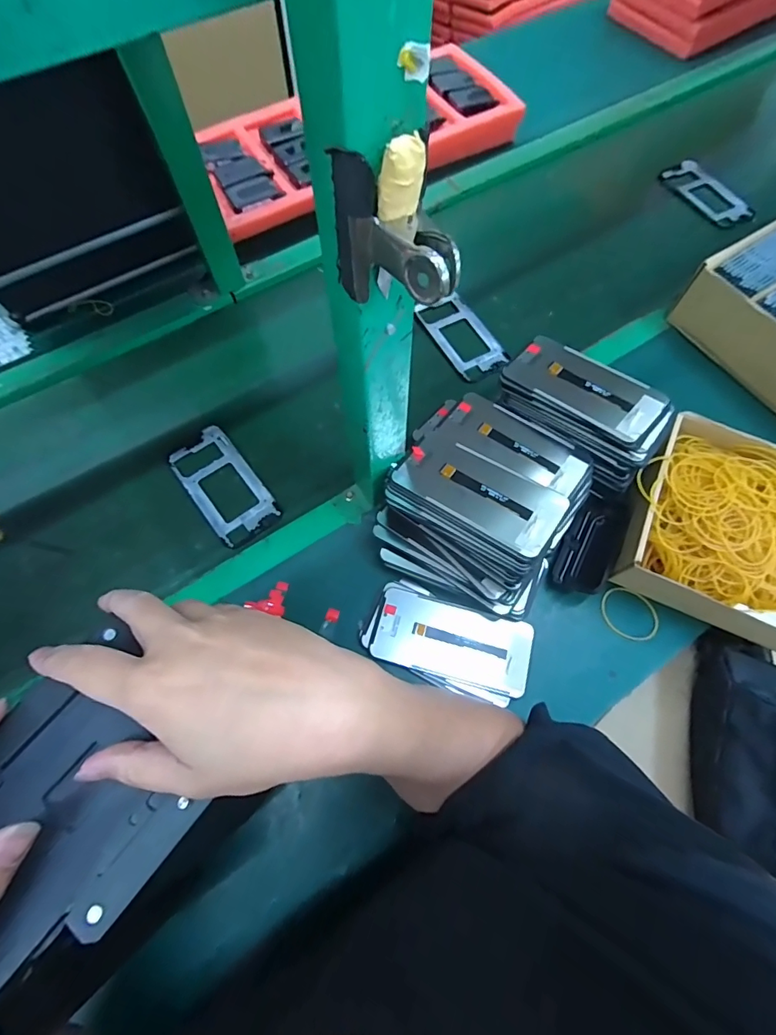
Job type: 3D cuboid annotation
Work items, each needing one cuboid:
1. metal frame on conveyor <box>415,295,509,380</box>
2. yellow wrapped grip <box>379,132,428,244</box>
[{"bbox_3d":[0.102,-0.255,0.636,0.077,0.008,0.153,-28,71,-12],"label":"metal frame on conveyor"},{"bbox_3d":[0.005,-0.142,0.195,0.020,0.034,0.018,3,68,1],"label":"yellow wrapped grip"}]

